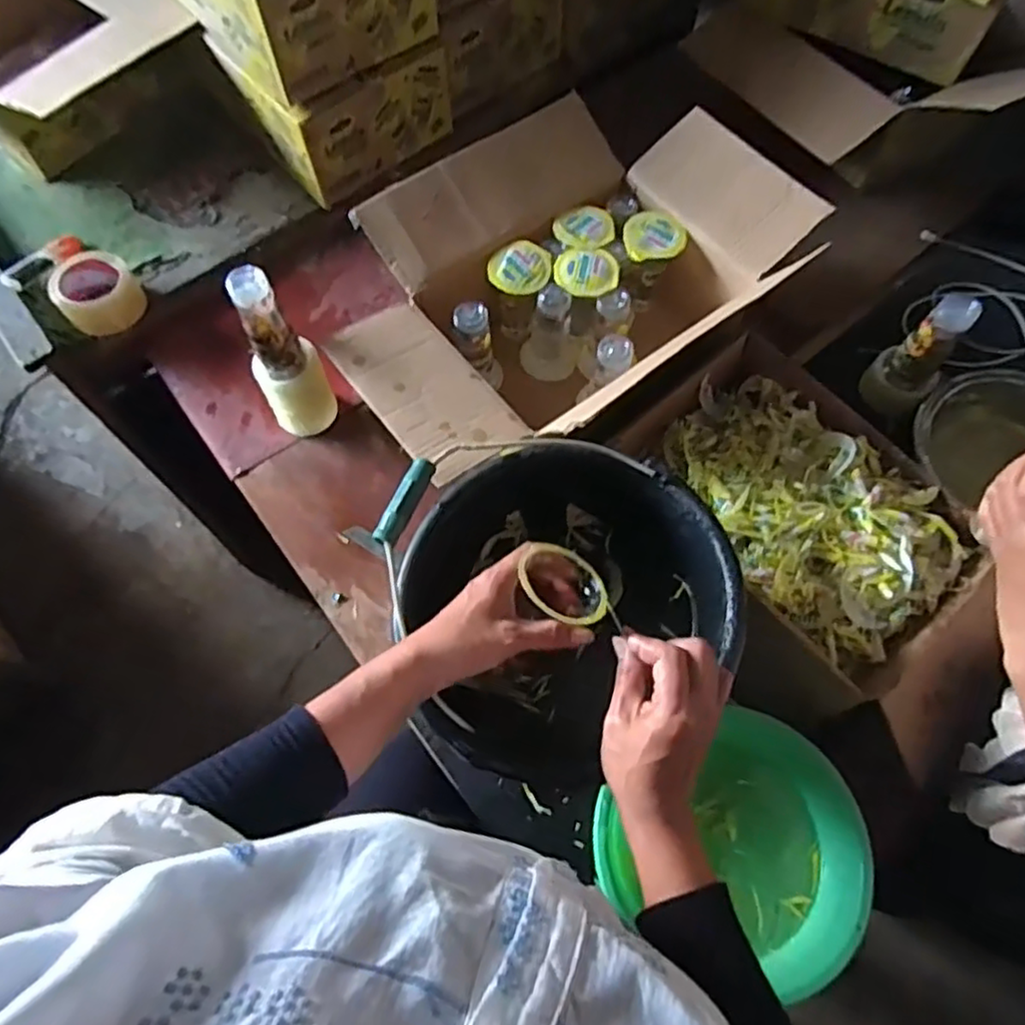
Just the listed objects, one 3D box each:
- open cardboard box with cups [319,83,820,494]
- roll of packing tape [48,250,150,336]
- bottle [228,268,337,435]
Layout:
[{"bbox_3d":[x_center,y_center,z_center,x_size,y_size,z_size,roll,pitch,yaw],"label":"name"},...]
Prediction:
[{"bbox_3d":[0.048,-0.275,0.855,0.556,0.199,0.351,-31,70,-13],"label":"open cardboard box with cups"},{"bbox_3d":[-0.555,-0.295,0.892,0.117,0.055,0.096,39,72,16],"label":"roll of packing tape"},{"bbox_3d":[-0.264,-0.174,0.778,0.072,0.216,0.073,-28,69,-12],"label":"bottle"}]

